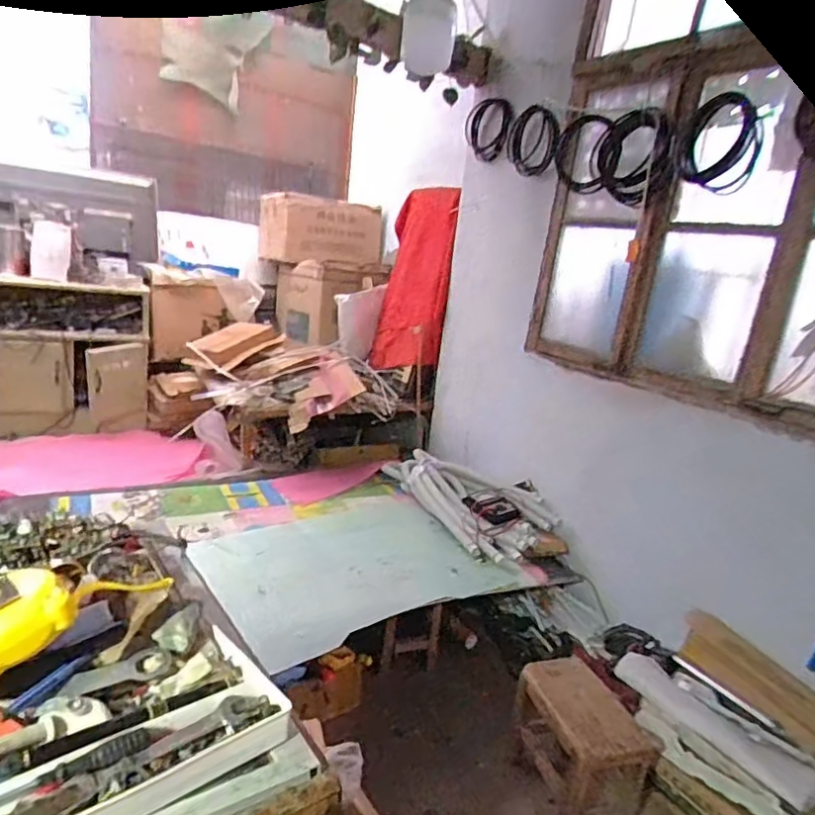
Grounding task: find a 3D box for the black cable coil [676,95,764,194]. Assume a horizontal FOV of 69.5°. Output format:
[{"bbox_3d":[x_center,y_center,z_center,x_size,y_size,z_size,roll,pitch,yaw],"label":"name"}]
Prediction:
[{"bbox_3d":[0.744,-0.632,1.390,0.059,0.225,0.215,8,9,-30],"label":"black cable coil"}]

